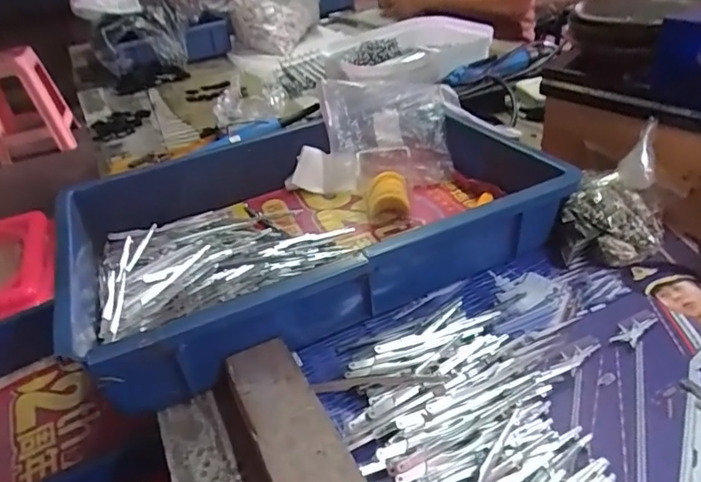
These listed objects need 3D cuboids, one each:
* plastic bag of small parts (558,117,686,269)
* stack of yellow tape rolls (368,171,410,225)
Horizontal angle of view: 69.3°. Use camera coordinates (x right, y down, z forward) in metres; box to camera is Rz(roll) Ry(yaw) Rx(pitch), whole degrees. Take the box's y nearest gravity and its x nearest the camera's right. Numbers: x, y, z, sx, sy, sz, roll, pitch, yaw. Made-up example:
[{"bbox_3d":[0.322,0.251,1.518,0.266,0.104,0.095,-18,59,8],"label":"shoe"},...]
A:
[{"bbox_3d":[0.235,-0.034,0.446,0.083,0.095,0.094,16,41,29],"label":"plastic bag of small parts"},{"bbox_3d":[0.040,-0.046,0.536,0.047,0.043,0.036,0,36,10],"label":"stack of yellow tape rolls"}]

